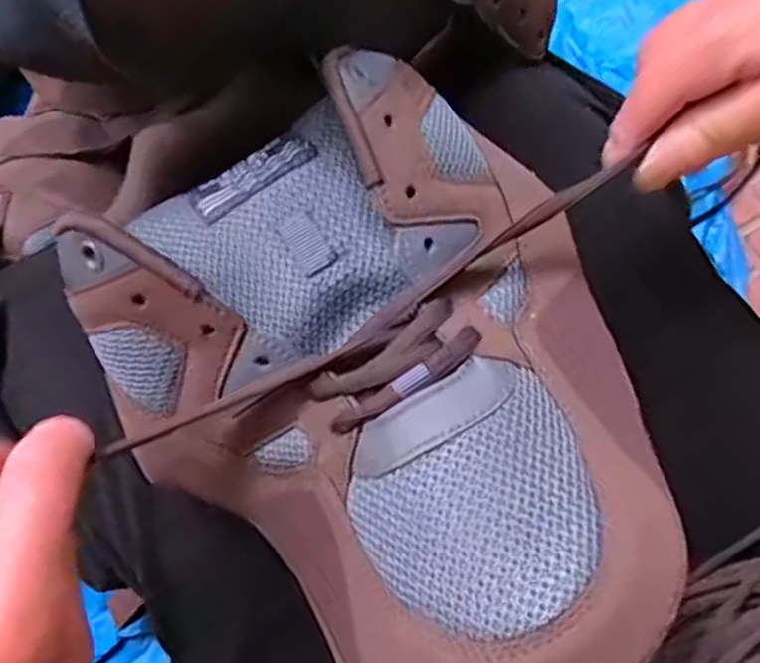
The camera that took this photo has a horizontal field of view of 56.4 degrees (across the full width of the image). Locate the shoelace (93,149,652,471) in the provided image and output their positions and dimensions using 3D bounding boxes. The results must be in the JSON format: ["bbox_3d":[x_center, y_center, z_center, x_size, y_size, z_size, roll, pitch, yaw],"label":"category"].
[{"bbox_3d":[0.001,0.003,0.208,0.174,0.029,0.036,-32,80,-3],"label":"shoelace"}]

